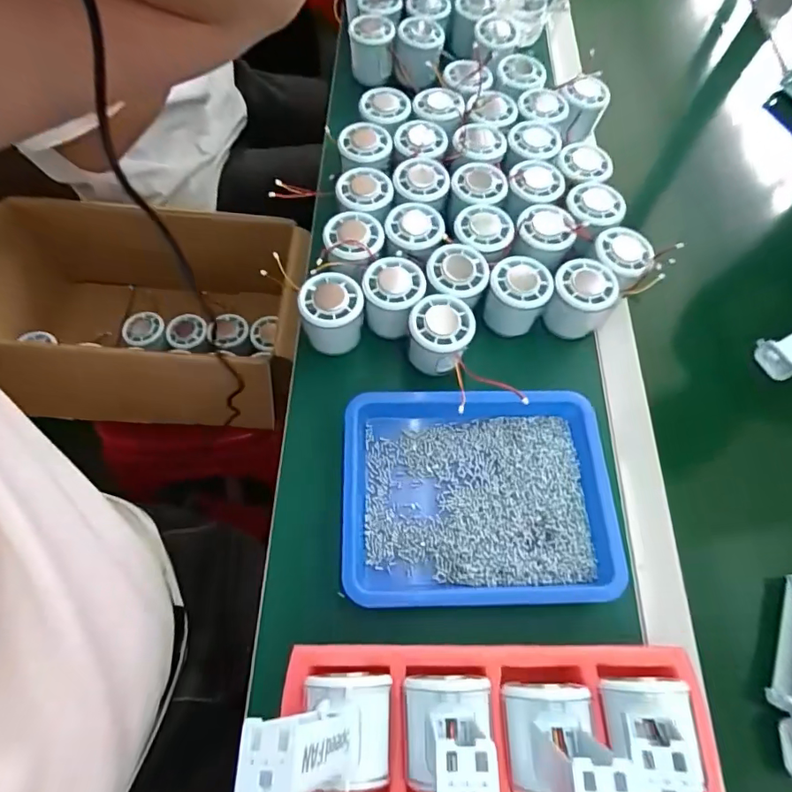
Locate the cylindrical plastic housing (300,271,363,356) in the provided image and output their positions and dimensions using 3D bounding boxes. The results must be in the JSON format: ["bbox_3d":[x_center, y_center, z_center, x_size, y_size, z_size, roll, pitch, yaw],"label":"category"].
[{"bbox_3d":[-0.059,-0.073,0.474,0.055,0.070,0.054,1,65,-2],"label":"cylindrical plastic housing"}]

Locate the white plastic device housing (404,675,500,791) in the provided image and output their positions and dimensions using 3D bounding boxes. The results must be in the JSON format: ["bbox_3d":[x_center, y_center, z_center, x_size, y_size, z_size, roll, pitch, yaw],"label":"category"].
[{"bbox_3d":[0.030,0.186,0.270,0.045,0.127,0.056,-1,65,-3],"label":"white plastic device housing"}]

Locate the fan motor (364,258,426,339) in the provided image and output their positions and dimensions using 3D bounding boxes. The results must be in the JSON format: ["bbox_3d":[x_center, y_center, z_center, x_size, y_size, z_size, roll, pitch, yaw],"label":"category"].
[{"bbox_3d":[-0.002,-0.091,0.478,0.053,0.052,0.059,17,66,6],"label":"fan motor"}]

